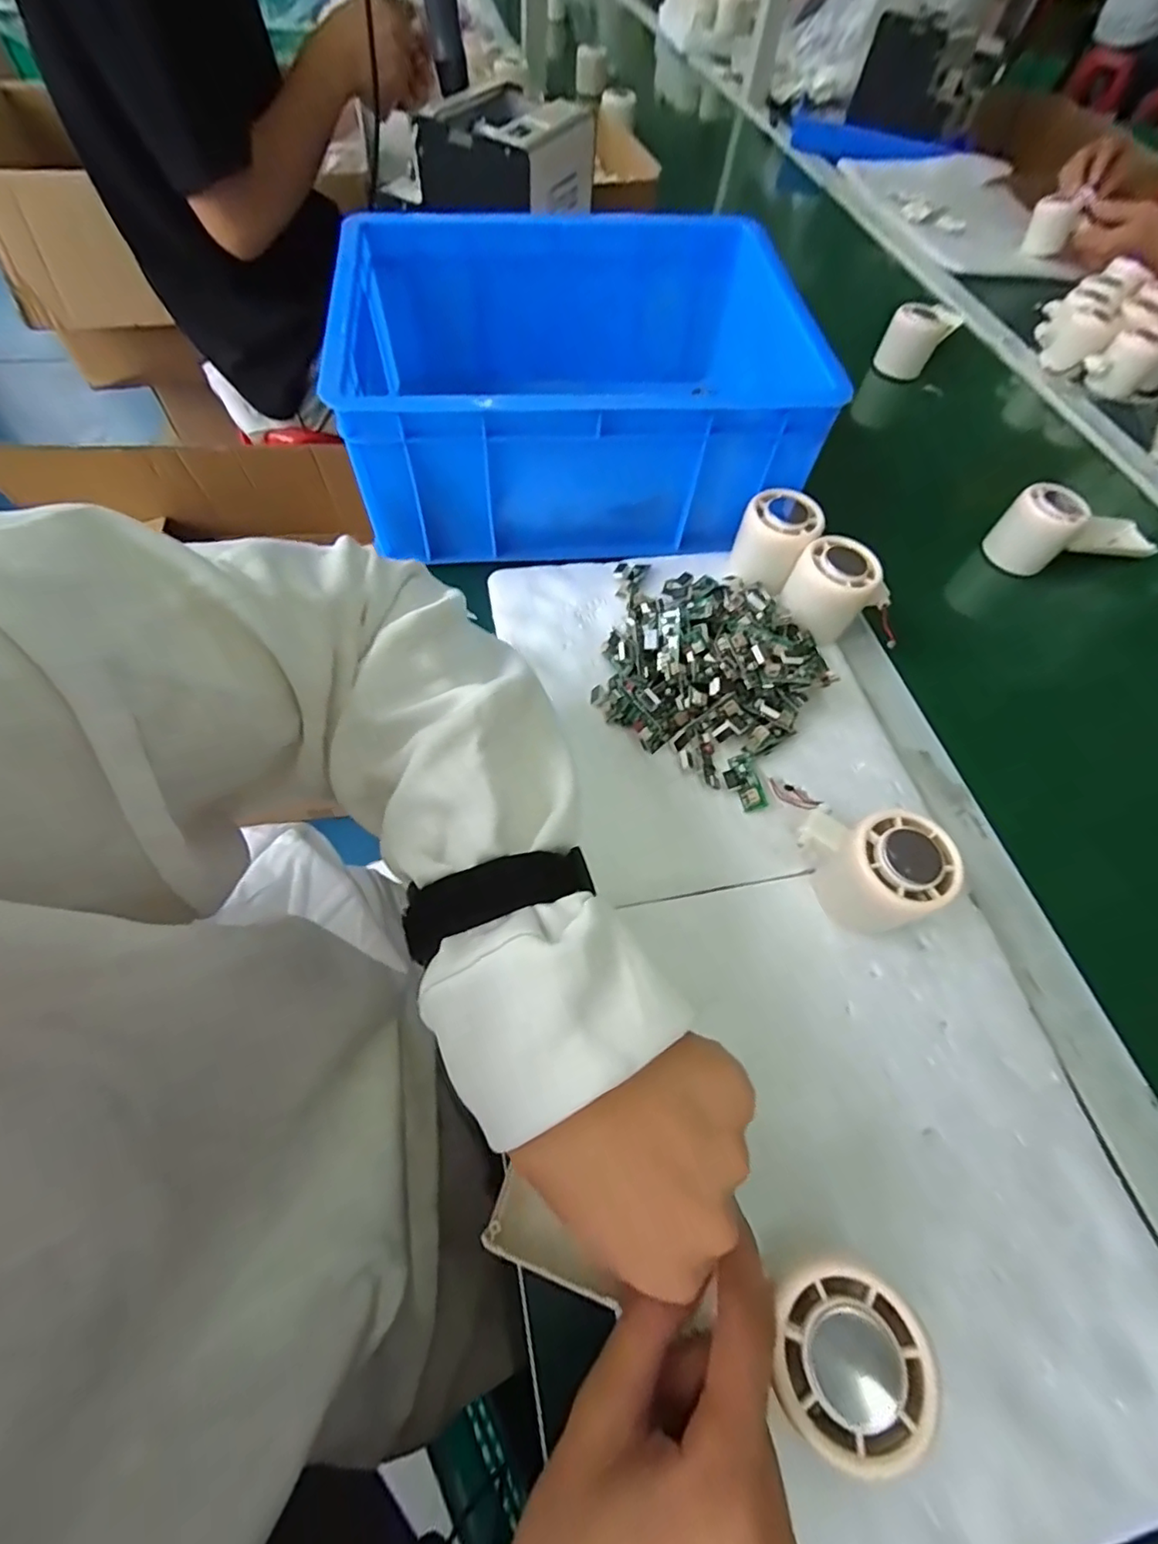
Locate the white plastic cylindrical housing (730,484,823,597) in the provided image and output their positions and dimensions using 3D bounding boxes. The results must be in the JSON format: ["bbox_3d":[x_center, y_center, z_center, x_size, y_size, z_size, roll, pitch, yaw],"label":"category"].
[{"bbox_3d":[0.148,-0.174,0.431,0.052,0.046,0.057,1,61,-3],"label":"white plastic cylindrical housing"}]

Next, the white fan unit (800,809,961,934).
[{"bbox_3d":[0.160,0.050,0.318,0.055,0.061,0.069,-26,66,-16],"label":"white fan unit"}]

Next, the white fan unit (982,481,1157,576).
[{"bbox_3d":[0.446,-0.215,0.506,0.154,0.060,0.054,-10,62,-9],"label":"white fan unit"}]

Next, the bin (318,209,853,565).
[{"bbox_3d":[-0.007,-0.313,0.468,0.323,0.124,0.266,-3,62,-5],"label":"bin"}]

